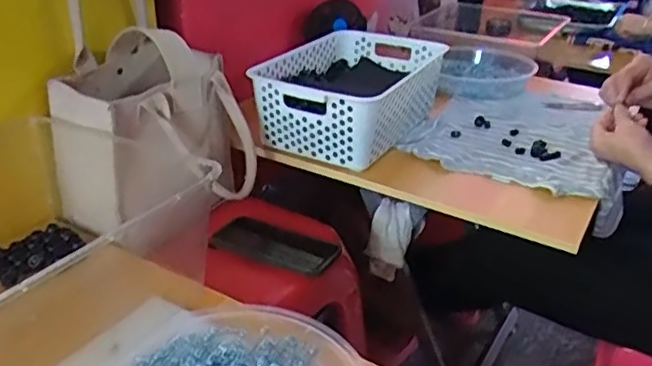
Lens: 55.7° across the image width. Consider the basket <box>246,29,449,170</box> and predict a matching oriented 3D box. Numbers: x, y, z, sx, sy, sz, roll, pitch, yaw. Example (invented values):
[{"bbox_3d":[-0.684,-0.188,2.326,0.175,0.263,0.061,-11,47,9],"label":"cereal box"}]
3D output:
[{"bbox_3d":[0.038,-0.143,0.979,0.236,0.113,0.287,13,29,20],"label":"basket"}]

